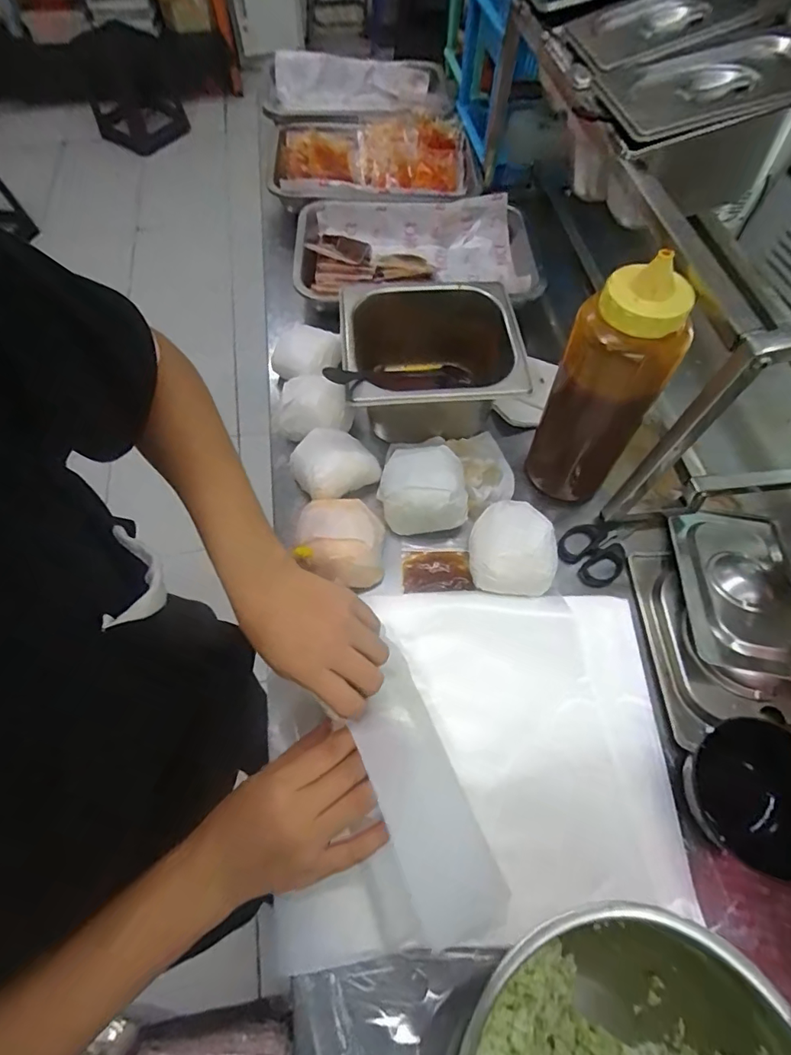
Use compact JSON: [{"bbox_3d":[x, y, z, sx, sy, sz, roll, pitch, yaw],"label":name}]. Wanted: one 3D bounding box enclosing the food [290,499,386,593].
[{"bbox_3d":[-0.050,0.017,0.449,0.075,0.044,0.081,0,62,-1],"label":"food"}]

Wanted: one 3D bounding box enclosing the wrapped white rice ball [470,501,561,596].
[{"bbox_3d":[0.107,0.018,0.451,0.074,0.039,0.079,0,62,-1],"label":"wrapped white rice ball"}]

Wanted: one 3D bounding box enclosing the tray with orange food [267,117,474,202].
[{"bbox_3d":[-0.035,-0.548,0.742,0.297,0.049,0.211,2,62,0],"label":"tray with orange food"}]

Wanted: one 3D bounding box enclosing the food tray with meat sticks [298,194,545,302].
[{"bbox_3d":[0.024,-0.355,0.655,0.300,0.064,0.208,0,62,-1],"label":"food tray with meat sticks"}]

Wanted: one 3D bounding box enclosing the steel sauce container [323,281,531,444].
[{"bbox_3d":[0.032,-0.170,0.513,0.173,0.100,0.158,-2,62,-2],"label":"steel sauce container"}]

